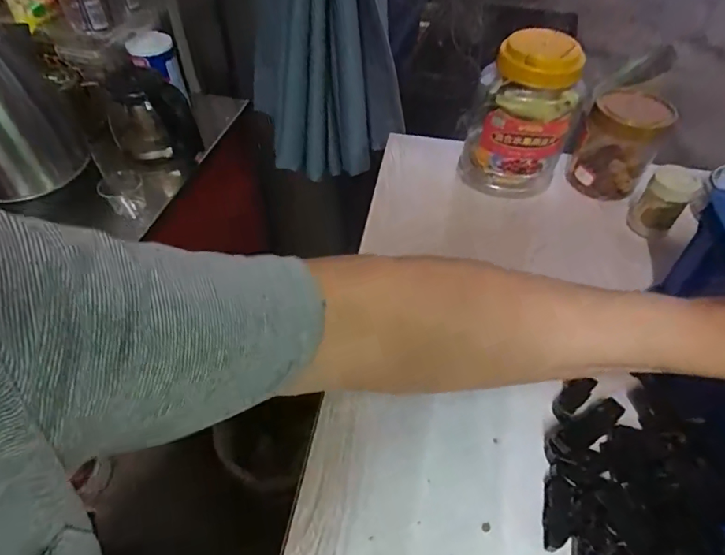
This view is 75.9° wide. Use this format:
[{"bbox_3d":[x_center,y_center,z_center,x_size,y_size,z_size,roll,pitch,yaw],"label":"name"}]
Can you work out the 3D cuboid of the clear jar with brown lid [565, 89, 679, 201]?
[{"bbox_3d":[0.306,-0.161,0.556,0.084,0.106,0.077,28,54,21],"label":"clear jar with brown lid"}]

